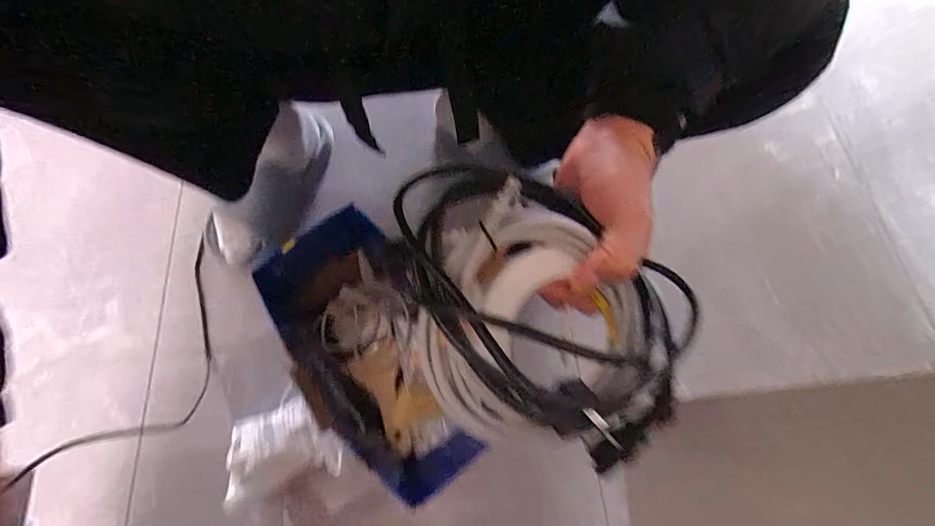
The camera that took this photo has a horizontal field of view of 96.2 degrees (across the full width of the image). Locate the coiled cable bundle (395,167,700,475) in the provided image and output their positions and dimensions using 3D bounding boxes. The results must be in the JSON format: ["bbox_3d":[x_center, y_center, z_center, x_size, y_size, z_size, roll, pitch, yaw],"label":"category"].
[{"bbox_3d":[0.043,0.031,0.251,0.169,0.068,0.137,22,68,6],"label":"coiled cable bundle"}]

